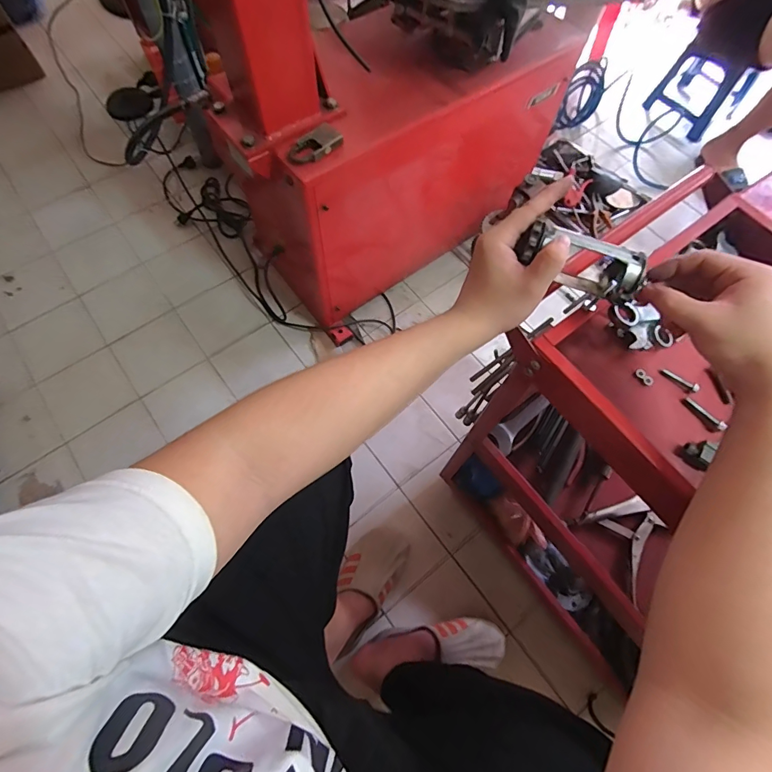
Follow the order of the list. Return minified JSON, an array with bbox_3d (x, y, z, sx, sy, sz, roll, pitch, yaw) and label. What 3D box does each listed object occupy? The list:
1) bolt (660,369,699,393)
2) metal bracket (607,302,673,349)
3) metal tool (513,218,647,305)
[{"bbox_3d":[0.322,-0.006,0.467,0.007,0.009,0.040,-37,55,-15],"label":"bolt"},{"bbox_3d":[0.285,-0.067,0.477,0.046,0.024,0.067,-33,72,-14],"label":"metal bracket"},{"bbox_3d":[0.179,-0.114,0.403,0.111,0.059,0.048,19,68,6],"label":"metal tool"}]

